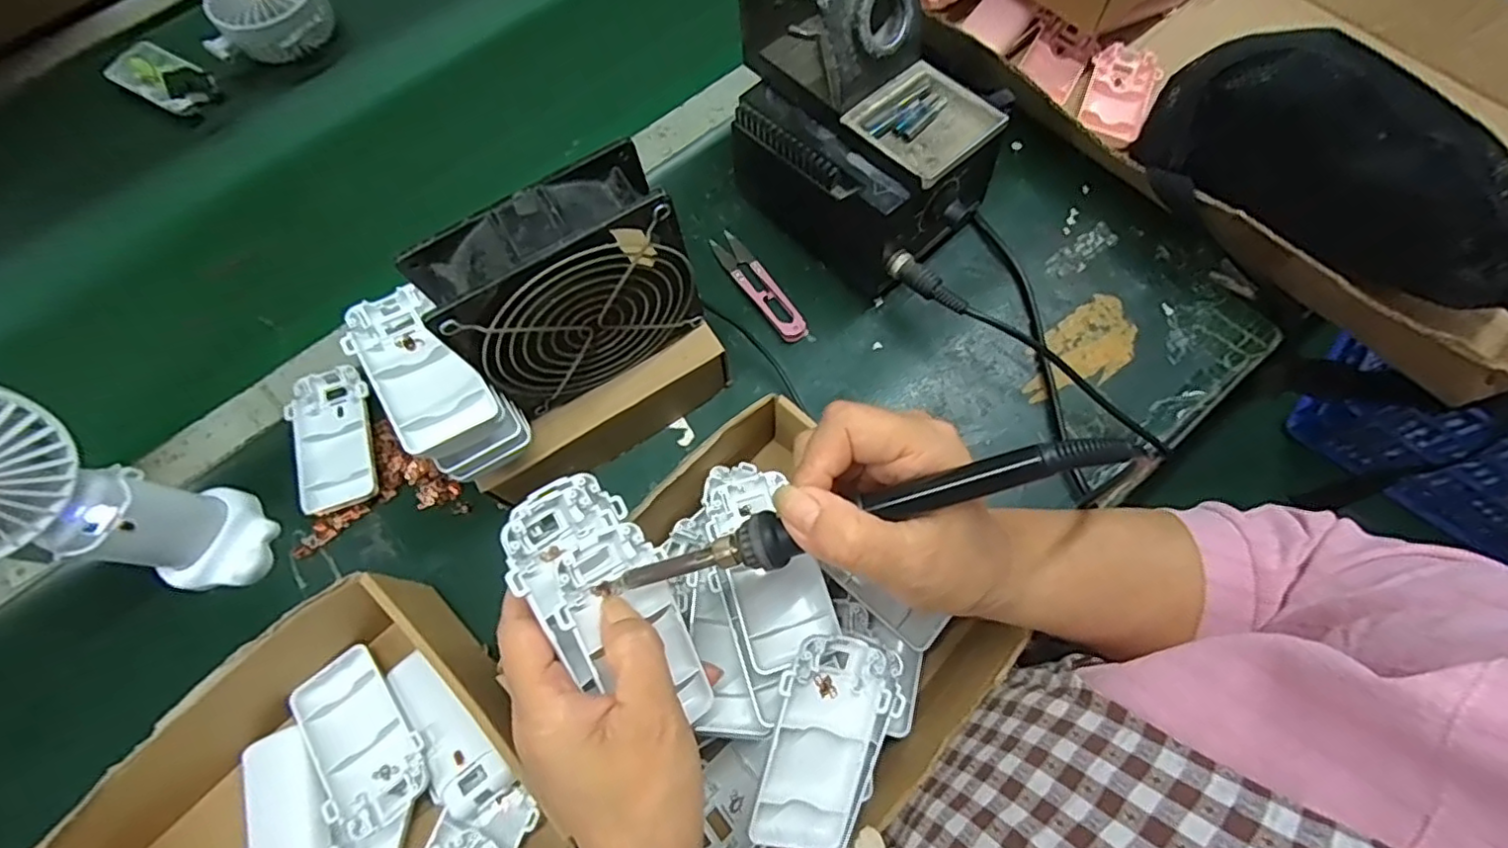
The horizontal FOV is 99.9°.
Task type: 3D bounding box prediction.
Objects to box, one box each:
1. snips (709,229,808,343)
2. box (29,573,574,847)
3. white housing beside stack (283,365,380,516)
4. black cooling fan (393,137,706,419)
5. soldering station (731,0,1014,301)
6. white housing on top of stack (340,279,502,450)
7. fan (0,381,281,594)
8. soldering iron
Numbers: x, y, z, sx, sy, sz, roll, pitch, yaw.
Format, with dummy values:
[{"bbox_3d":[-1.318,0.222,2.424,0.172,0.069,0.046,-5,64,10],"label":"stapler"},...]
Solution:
[{"bbox_3d":[0.003,-0.101,0.453,0.023,0.010,0.104,-33,72,-10],"label":"snips"},{"bbox_3d":[-0.210,0.211,0.312,0.208,0.071,0.181,-42,74,-13],"label":"box"},{"bbox_3d":[-0.274,0.010,0.415,0.044,0.019,0.098,-20,70,-5],"label":"white housing beside stack"},{"bbox_3d":[-0.093,-0.067,0.329,0.116,0.114,0.044,-29,71,-9],"label":"black cooling fan"},{"bbox_3d":[0.067,-0.195,0.406,0.166,0.160,0.120,35,75,14],"label":"soldering station"},{"bbox_3d":[-0.171,-0.030,0.322,0.043,0.020,0.099,-37,73,-11],"label":"white housing on top of stack"},{"bbox_3d":[-0.346,0.042,0.316,0.060,0.195,0.086,19,71,15],"label":"fan"},{"bbox_3d":[0.034,0.038,0.246,0.215,0.018,0.018,-18,69,13],"label":"soldering iron"}]

